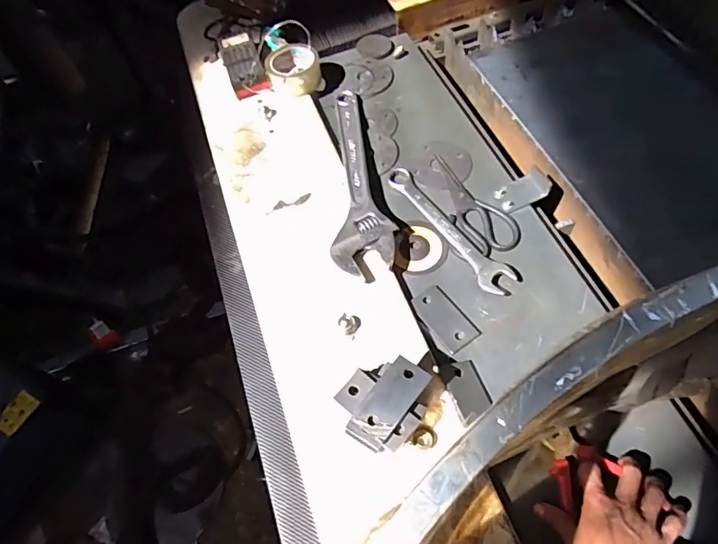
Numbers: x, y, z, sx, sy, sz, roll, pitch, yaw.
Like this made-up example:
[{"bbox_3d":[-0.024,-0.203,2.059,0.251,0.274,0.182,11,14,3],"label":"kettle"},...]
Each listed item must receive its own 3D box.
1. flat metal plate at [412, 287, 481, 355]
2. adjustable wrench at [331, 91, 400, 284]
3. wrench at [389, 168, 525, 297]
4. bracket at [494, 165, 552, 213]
[{"bbox_3d":[0.123,0.068,0.693,0.049,0.012,0.100,-40,59,2],"label":"flat metal plate"},{"bbox_3d":[0.002,-0.173,0.814,0.096,0.028,0.421,-5,59,2],"label":"adjustable wrench"},{"bbox_3d":[0.138,-0.076,0.762,0.056,0.013,0.286,-32,62,-13],"label":"wrench"},{"bbox_3d":[0.267,-0.134,0.784,0.088,0.021,0.051,-24,60,-8],"label":"bracket"}]

